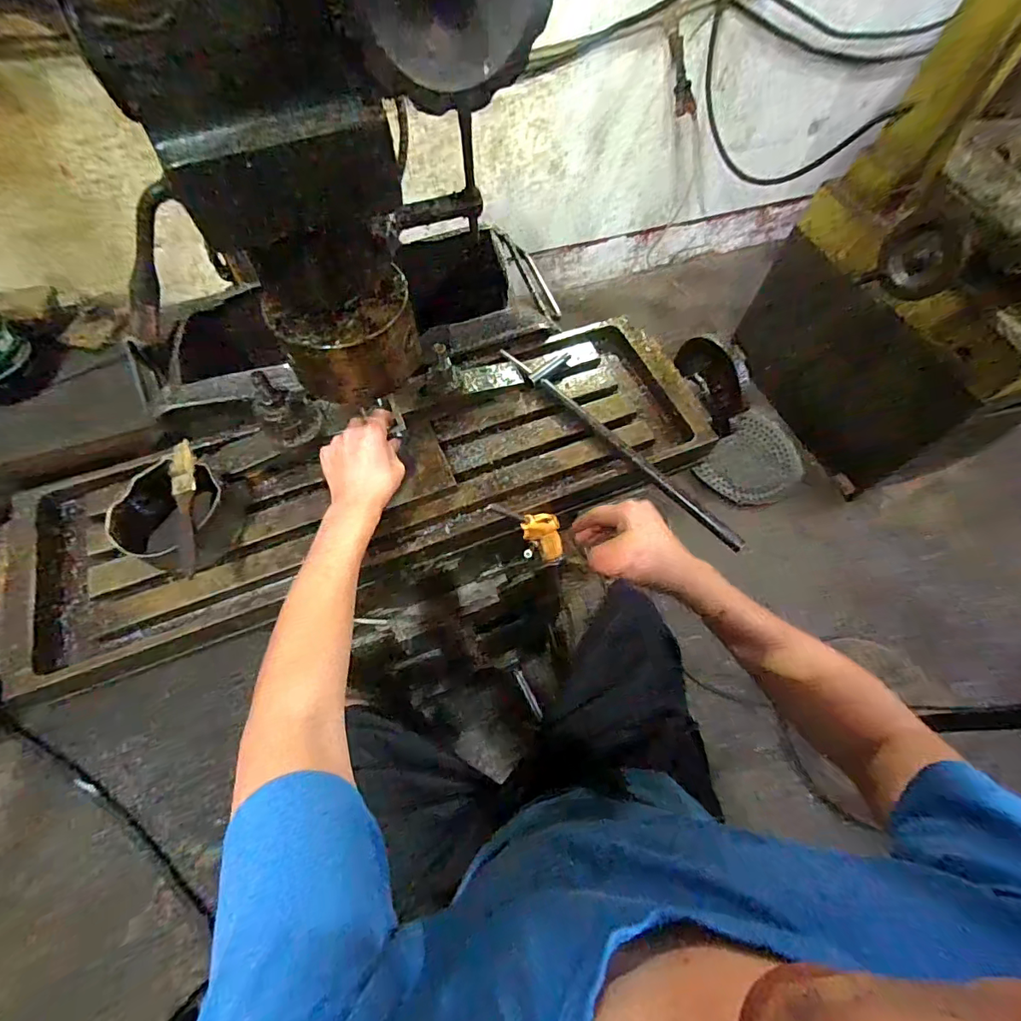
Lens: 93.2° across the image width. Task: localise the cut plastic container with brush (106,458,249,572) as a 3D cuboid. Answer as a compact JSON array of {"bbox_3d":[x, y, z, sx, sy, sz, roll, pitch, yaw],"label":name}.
[{"bbox_3d":[-0.348,0.010,0.513,0.106,0.084,0.106,1,63,-2],"label":"cut plastic container with brush"}]

